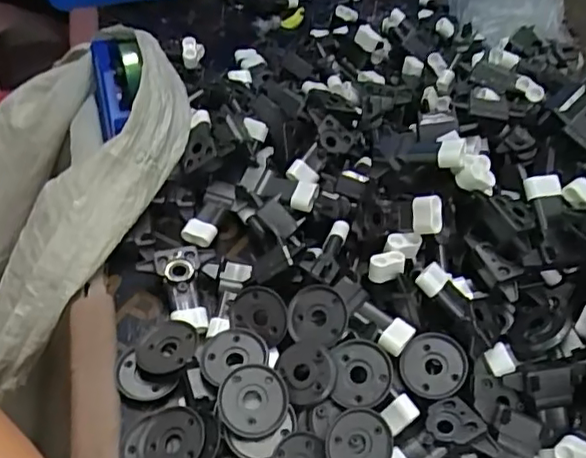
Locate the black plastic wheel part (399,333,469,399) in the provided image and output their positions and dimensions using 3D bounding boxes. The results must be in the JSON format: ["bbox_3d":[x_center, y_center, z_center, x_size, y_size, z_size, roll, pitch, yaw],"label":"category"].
[{"bbox_3d":[0.092,0.090,0.386,0.041,0.009,0.042,27,78,27],"label":"black plastic wheel part"}]

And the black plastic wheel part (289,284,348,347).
[{"bbox_3d":[0.017,0.058,0.393,0.038,0.014,0.038,-6,70,18],"label":"black plastic wheel part"}]

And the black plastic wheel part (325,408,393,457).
[{"bbox_3d":[0.040,0.131,0.356,0.040,0.004,0.041,3,79,-13],"label":"black plastic wheel part"}]

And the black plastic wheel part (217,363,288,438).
[{"bbox_3d":[-0.025,0.105,0.360,0.041,0.005,0.041,3,70,-9],"label":"black plastic wheel part"}]

